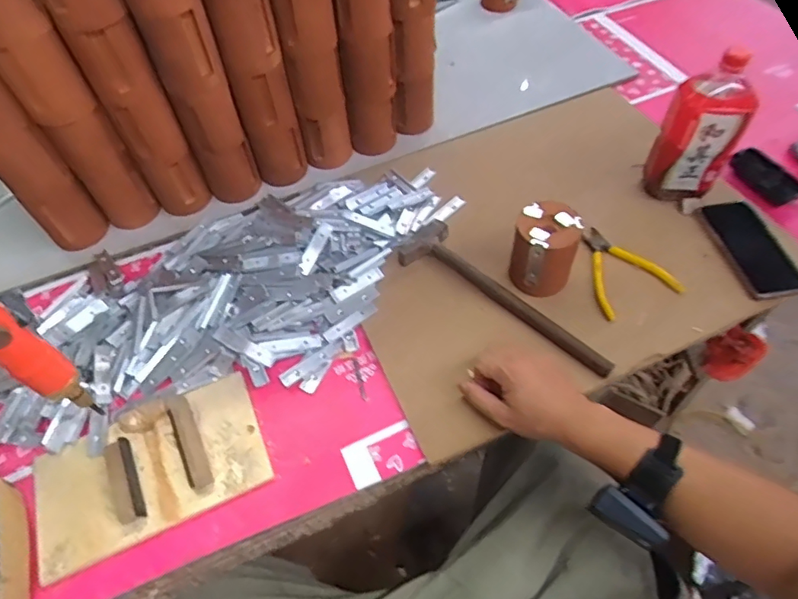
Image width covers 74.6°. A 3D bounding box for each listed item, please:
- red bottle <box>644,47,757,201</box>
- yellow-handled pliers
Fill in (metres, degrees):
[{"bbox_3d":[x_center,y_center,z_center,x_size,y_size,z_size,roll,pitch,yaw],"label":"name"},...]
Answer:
[{"bbox_3d":[0.406,-0.226,0.716,0.107,0.201,0.053,33,64,17],"label":"red bottle"},{"bbox_3d":[0.303,-0.050,0.712,0.115,0.023,0.135,-18,57,-9],"label":"yellow-handled pliers"}]

